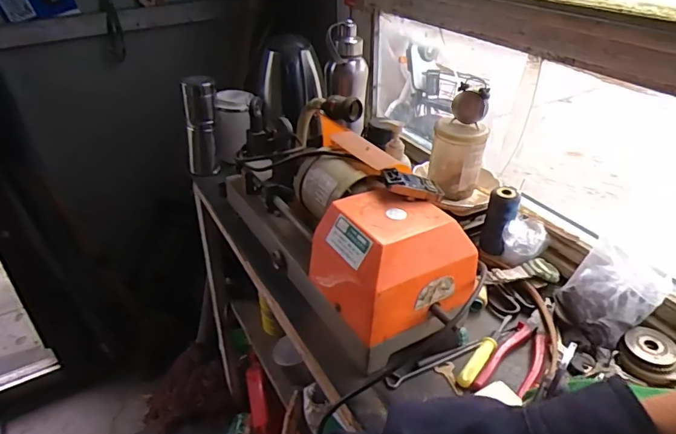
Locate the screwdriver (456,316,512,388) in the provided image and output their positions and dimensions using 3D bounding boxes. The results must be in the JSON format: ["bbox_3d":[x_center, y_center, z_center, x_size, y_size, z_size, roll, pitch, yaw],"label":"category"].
[{"bbox_3d":[0.185,0.160,0.581,0.018,0.018,0.153,22,41,31],"label":"screwdriver"}]

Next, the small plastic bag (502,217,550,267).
[{"bbox_3d":[0.282,0.041,0.707,0.052,0.055,0.071,26,43,34],"label":"small plastic bag"}]

